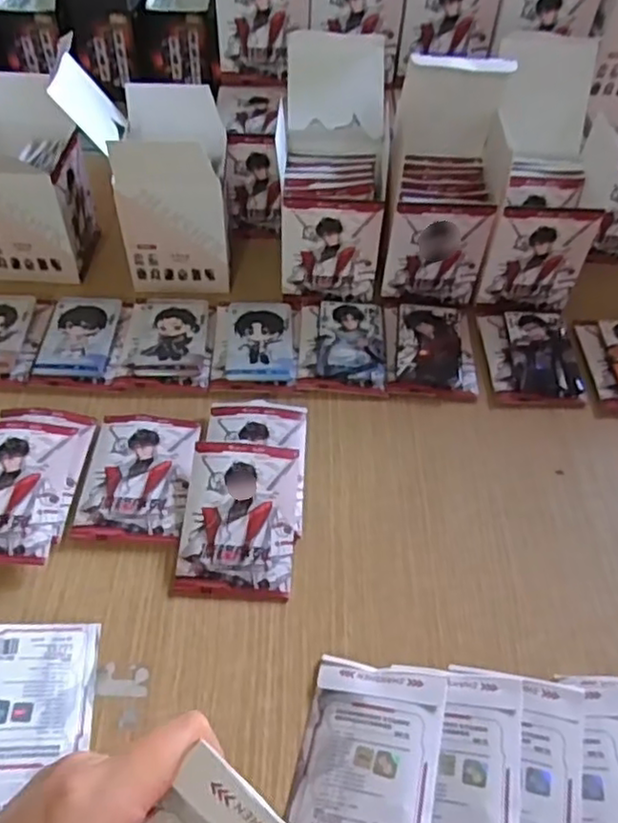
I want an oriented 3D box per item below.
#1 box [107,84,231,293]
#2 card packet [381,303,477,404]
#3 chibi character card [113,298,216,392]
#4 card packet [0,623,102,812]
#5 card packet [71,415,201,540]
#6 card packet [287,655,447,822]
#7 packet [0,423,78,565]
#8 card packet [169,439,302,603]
[{"bbox_3d":[-0.113,-0.192,0.565,0.083,0.126,0.096,0,52,-2],"label":"box"},{"bbox_3d":[0.102,-0.055,0.547,0.072,0.016,0.097,3,52,0],"label":"card packet"},{"bbox_3d":[-0.115,-0.061,0.536,0.073,0.010,0.090,3,52,0],"label":"chibi character card"},{"bbox_3d":[-0.154,0.163,0.353,0.073,0.005,0.100,6,48,-18],"label":"card packet"},{"bbox_3d":[-0.118,0.044,0.460,0.071,0.008,0.096,3,52,0],"label":"card packet"},{"bbox_3d":[0.031,0.185,0.347,0.071,0.007,0.101,1,48,19],"label":"card packet"},{"bbox_3d":[-0.200,0.052,0.436,0.070,0.008,0.101,2,56,-4],"label":"packet"},{"bbox_3d":[-0.045,0.070,0.433,0.072,0.006,0.102,5,64,-1],"label":"card packet"}]

